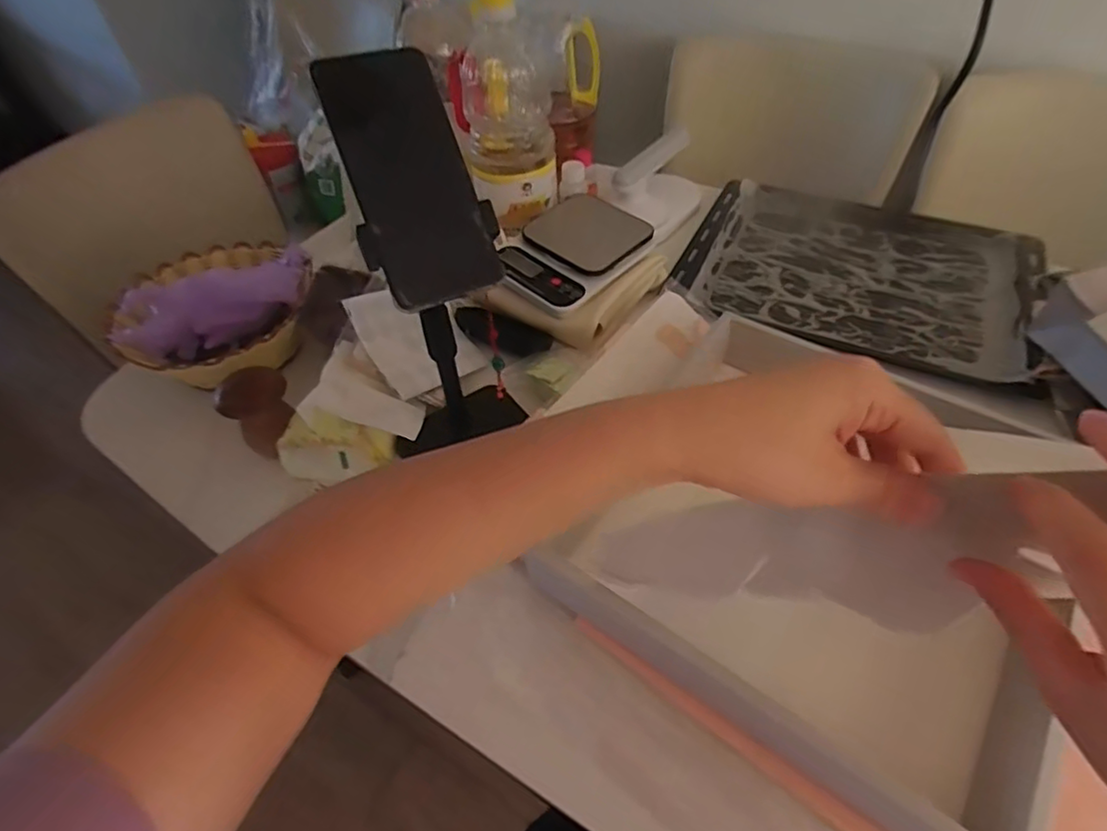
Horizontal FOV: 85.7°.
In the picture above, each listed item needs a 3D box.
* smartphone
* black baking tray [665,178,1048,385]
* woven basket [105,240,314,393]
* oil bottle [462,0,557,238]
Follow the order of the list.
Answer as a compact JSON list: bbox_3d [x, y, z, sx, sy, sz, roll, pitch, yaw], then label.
[{"bbox_3d":[-0.091,-0.151,0.384,0.076,0.158,0.013,-22,8,-20],"label":"smartphone"},{"bbox_3d":[0.375,-0.194,0.740,0.383,0.032,0.324,19,52,19],"label":"black baking tray"},{"bbox_3d":[-0.363,-0.125,0.663,0.187,0.079,0.191,-2,48,2],"label":"woven basket"},{"bbox_3d":[-0.059,-0.357,0.711,0.101,0.221,0.093,23,53,23],"label":"oil bottle"}]

